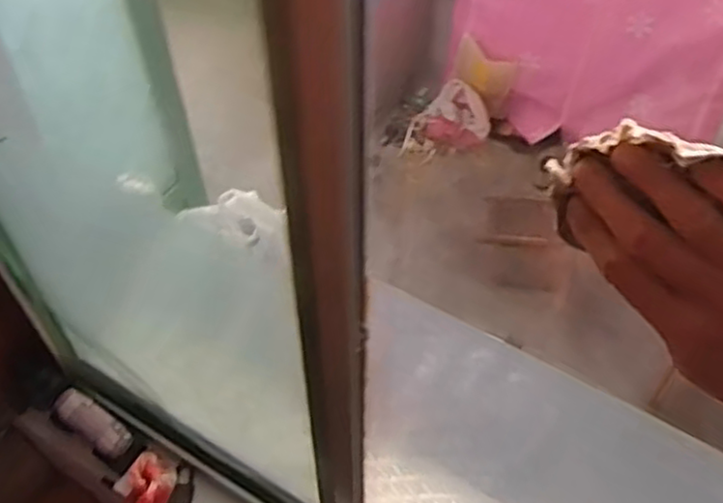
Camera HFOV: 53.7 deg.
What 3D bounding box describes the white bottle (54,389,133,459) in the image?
[{"bbox_3d":[-0.444,0.282,1.180,0.153,0.041,0.054,28,56,21],"label":"white bottle"}]

